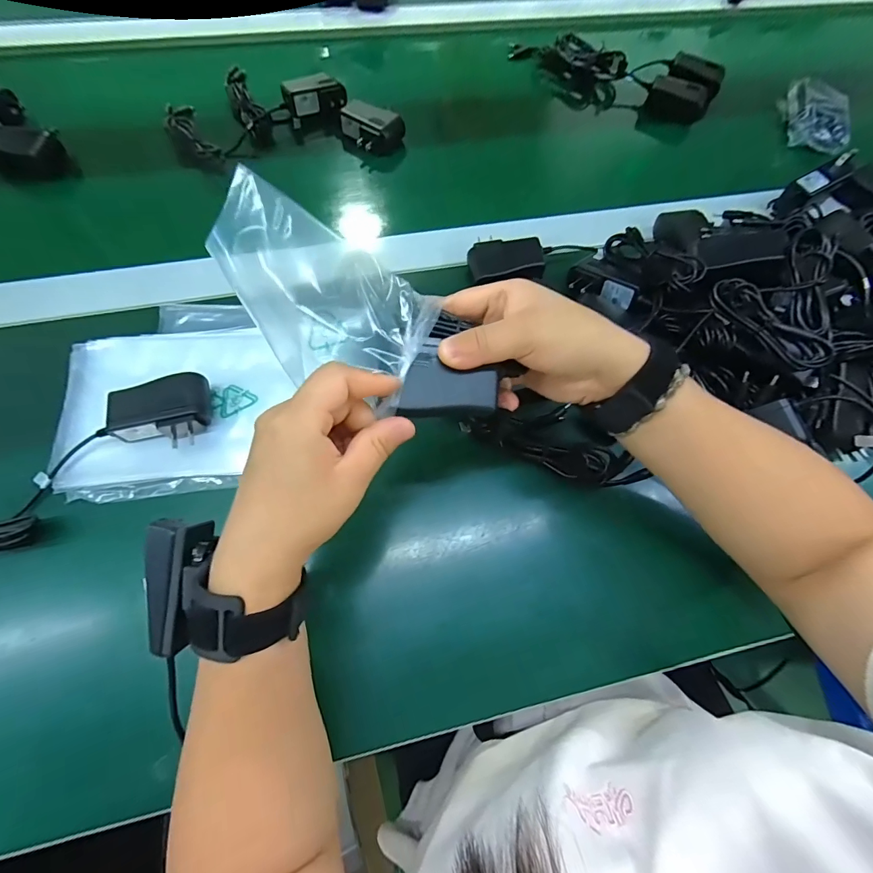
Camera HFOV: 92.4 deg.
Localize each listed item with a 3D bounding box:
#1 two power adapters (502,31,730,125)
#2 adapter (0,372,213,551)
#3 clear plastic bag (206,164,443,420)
[{"bbox_3d":[0.256,-0.534,0.610,0.285,0.054,0.108,25,69,7],"label":"two power adapters"},{"bbox_3d":[-0.294,0.029,0.321,0.249,0.031,0.075,-27,72,-13],"label":"adapter"},{"bbox_3d":[-0.071,-0.081,0.261,0.146,0.073,0.071,31,70,9],"label":"clear plastic bag"}]

